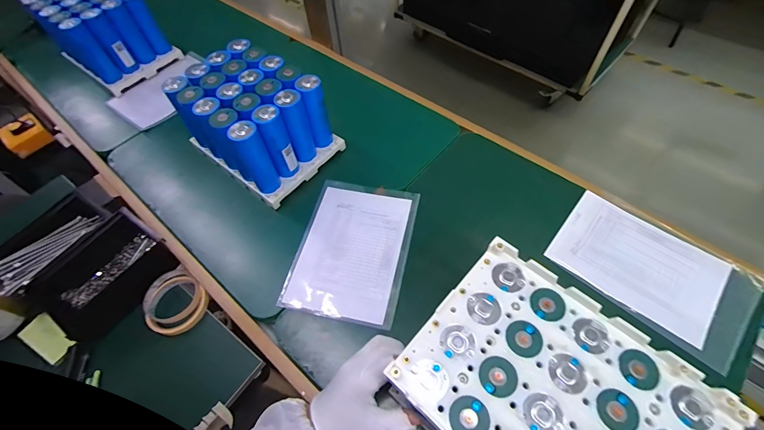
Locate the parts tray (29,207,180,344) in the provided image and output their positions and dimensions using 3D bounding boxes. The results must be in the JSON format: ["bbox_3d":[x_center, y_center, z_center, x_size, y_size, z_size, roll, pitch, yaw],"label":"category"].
[{"bbox_3d":[-0.422,0.097,0.538,0.115,0.064,0.185,35,66,22],"label":"parts tray"}]

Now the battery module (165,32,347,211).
[{"bbox_3d":[-0.210,-0.158,0.590,0.219,0.137,0.167,33,65,21],"label":"battery module"}]

